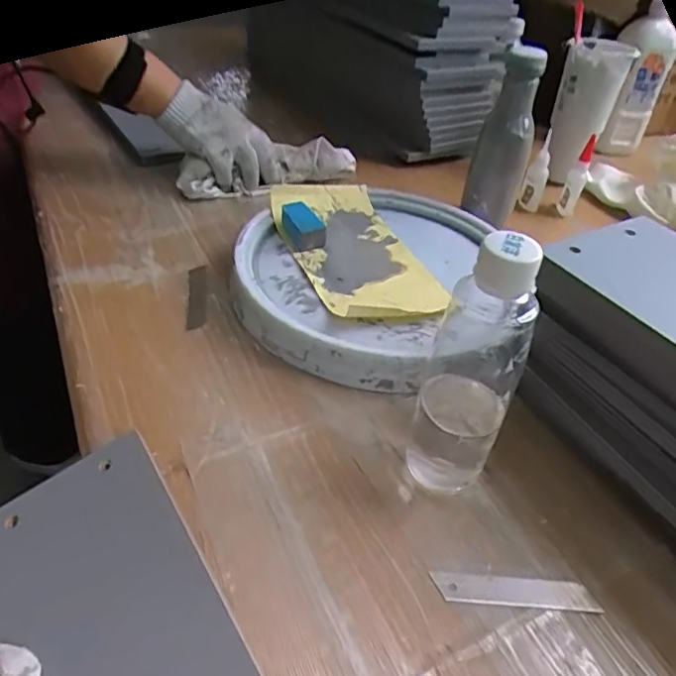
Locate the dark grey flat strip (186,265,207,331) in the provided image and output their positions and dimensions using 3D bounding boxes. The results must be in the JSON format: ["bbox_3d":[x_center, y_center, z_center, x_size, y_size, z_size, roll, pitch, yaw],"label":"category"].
[{"bbox_3d":[-0.130,-0.039,0.523,0.017,0.007,0.088,4,41,-16],"label":"dark grey flat strip"}]

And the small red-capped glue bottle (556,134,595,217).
[{"bbox_3d":[0.304,-0.203,0.716,0.023,0.094,0.026,21,42,16],"label":"small red-capped glue bottle"}]

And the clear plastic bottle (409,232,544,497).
[{"bbox_3d":[0.083,0.022,0.352,0.052,0.187,0.051,14,40,8],"label":"clear plastic bottle"}]

